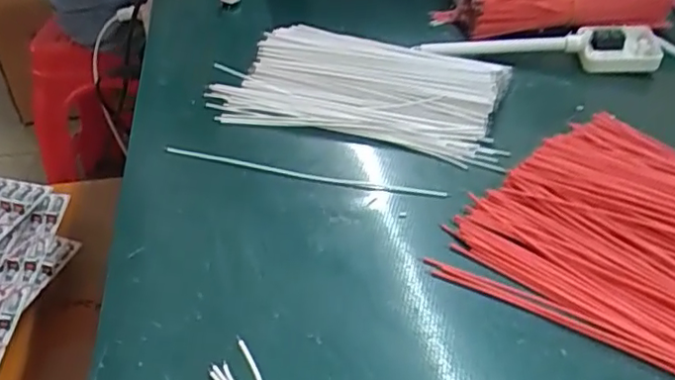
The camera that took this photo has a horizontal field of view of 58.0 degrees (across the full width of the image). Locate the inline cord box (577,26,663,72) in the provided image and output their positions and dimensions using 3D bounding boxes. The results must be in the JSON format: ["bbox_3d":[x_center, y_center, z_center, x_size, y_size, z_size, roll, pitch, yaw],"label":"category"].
[{"bbox_3d":[0.184,-0.092,0.403,0.049,0.023,0.028,-2,36,-2],"label":"inline cord box"}]

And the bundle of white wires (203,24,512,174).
[{"bbox_3d":[0.016,-0.067,0.375,0.168,0.016,0.114,12,38,17],"label":"bundle of white wires"}]

